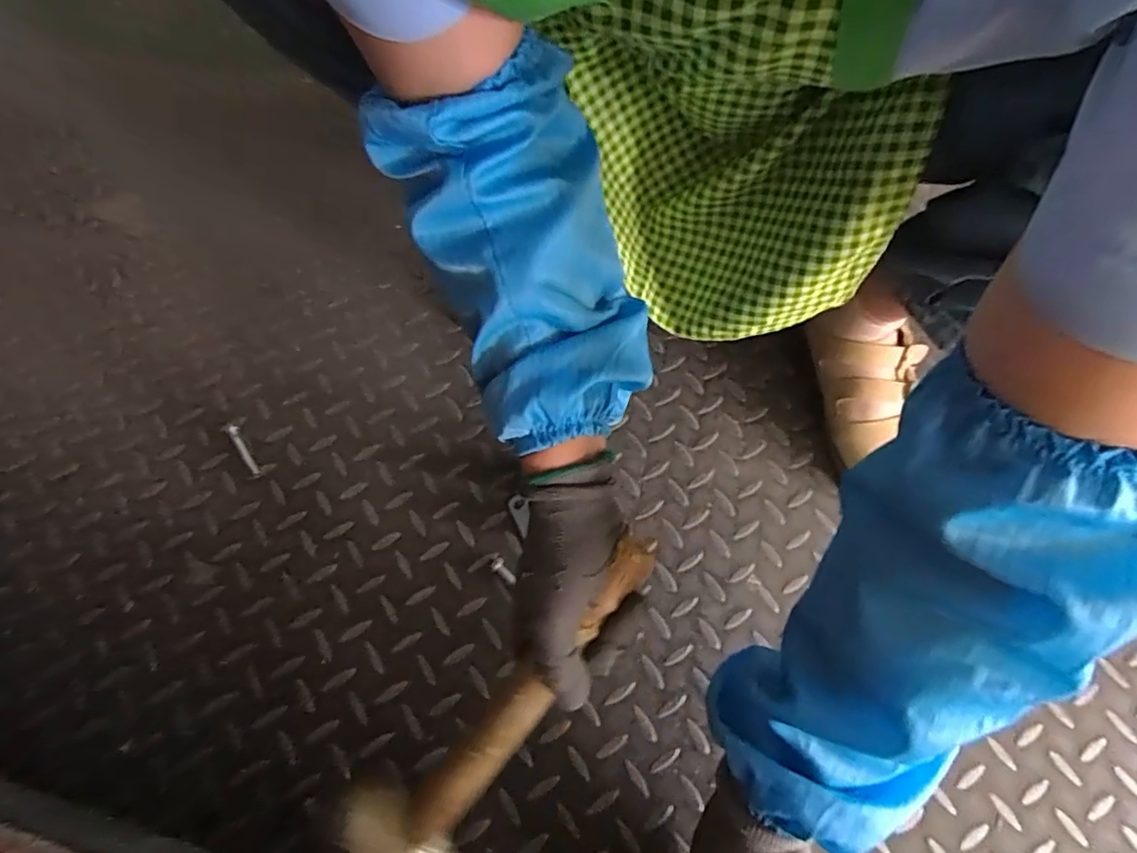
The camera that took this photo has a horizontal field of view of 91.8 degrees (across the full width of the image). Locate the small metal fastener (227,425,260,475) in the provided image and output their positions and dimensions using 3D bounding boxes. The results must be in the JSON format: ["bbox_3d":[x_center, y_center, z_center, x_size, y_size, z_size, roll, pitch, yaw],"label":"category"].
[{"bbox_3d":[-0.316,0.021,0.534,0.009,0.005,0.060,-34,70,-11],"label":"small metal fastener"}]

